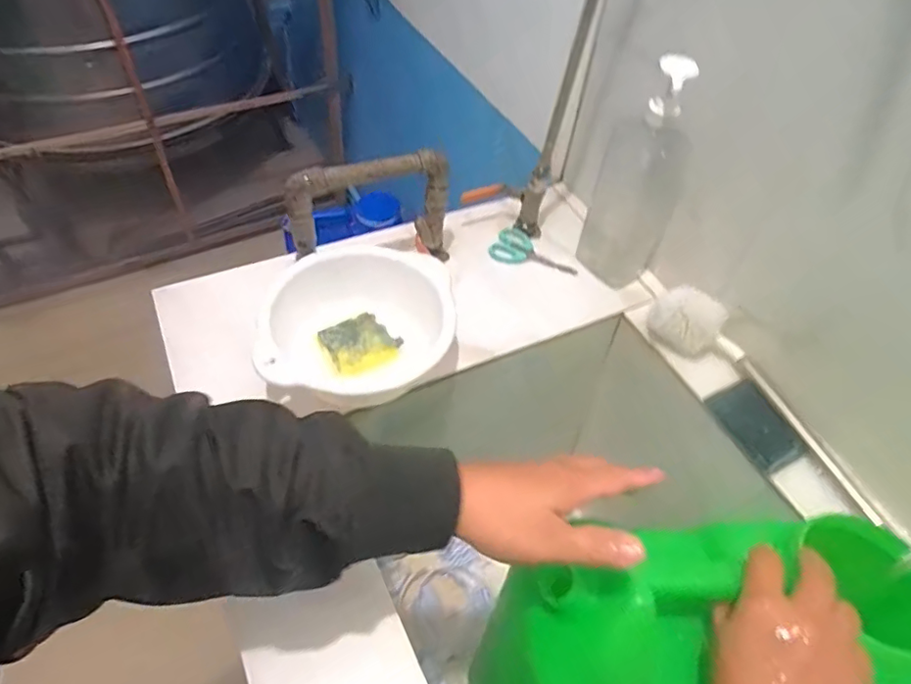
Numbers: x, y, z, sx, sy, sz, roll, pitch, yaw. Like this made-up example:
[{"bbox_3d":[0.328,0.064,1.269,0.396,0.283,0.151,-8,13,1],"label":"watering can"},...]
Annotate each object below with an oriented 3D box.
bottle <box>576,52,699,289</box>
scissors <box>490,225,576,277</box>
[{"bbox_3d":[0.225,-0.195,0.698,0.073,0.285,0.080,-13,53,-14],"label":"bottle"},{"bbox_3d":[0.113,-0.131,0.810,0.123,0.017,0.071,11,51,4],"label":"scissors"}]

